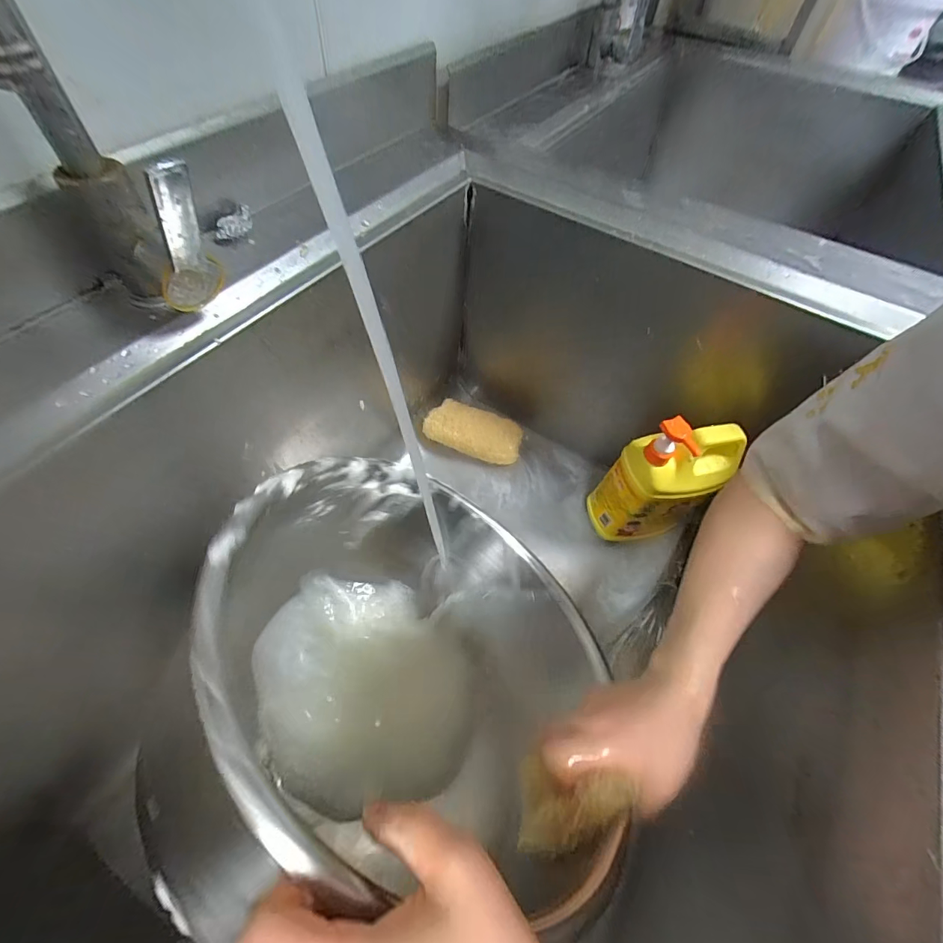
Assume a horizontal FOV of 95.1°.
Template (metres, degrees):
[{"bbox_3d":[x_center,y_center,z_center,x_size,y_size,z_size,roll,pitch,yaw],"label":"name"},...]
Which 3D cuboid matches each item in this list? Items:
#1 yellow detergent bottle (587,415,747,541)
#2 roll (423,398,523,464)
[{"bbox_3d":[0.272,0.017,0.612,0.150,0.249,0.081,-4,57,-8],"label":"yellow detergent bottle"},{"bbox_3d":[0.004,-0.068,0.764,0.165,0.056,0.083,15,56,5],"label":"roll"}]

